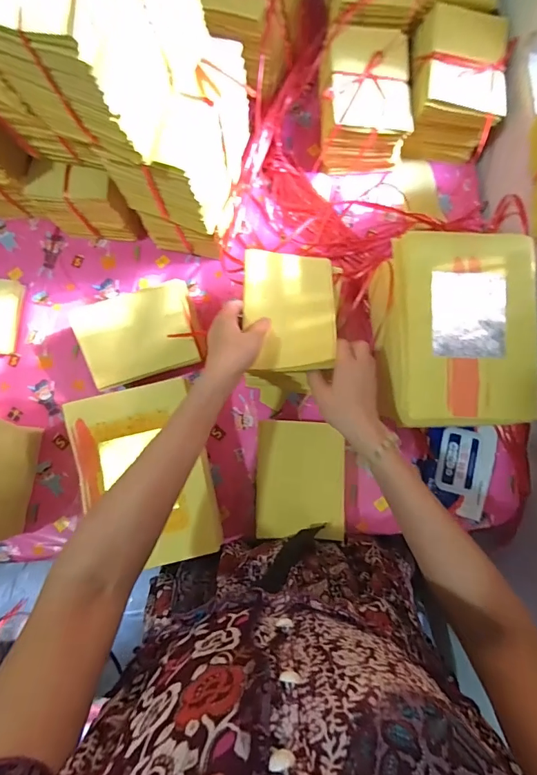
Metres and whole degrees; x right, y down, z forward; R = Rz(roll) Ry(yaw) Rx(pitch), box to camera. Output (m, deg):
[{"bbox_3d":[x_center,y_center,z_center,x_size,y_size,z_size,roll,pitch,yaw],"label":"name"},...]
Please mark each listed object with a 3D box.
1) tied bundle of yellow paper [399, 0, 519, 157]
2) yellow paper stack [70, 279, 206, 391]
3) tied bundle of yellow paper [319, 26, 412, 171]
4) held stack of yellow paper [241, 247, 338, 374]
[{"bbox_3d":[0.299,-0.480,0.675,0.143,0.134,0.182,7,81,-1],"label":"tied bundle of yellow paper"},{"bbox_3d":[-0.187,-0.076,0.596,0.166,0.025,0.121,-17,110,-5],"label":"yellow paper stack"},{"bbox_3d":[0.153,-0.458,0.666,0.138,0.105,0.175,1,82,-2],"label":"tied bundle of yellow paper"},{"bbox_3d":[0.029,-0.102,0.529,0.118,0.015,0.162,1,75,-3],"label":"held stack of yellow paper"}]

